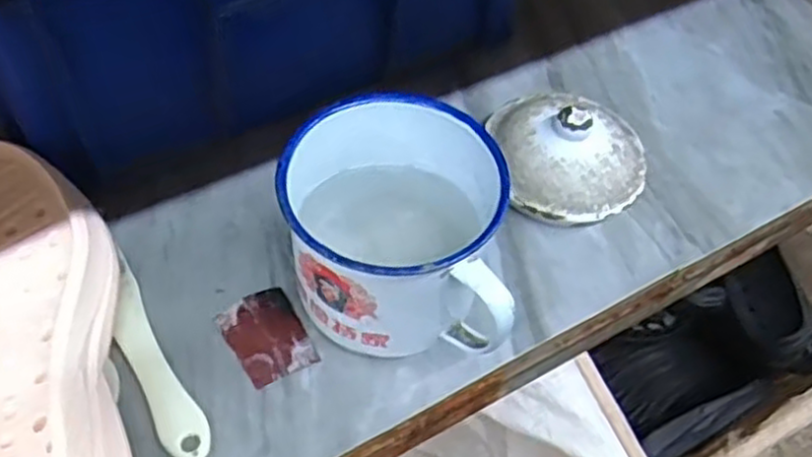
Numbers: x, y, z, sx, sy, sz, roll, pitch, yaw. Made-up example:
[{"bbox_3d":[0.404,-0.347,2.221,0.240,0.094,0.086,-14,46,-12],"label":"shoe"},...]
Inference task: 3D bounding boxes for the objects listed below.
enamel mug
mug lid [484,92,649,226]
[{"bbox_3d":[-0.003,0.006,0.381,0.109,0.096,0.097,-16,58,-14],"label":"enamel mug"},{"bbox_3d":[0.103,-0.050,0.458,0.088,0.047,0.094,2,56,-2],"label":"mug lid"}]

